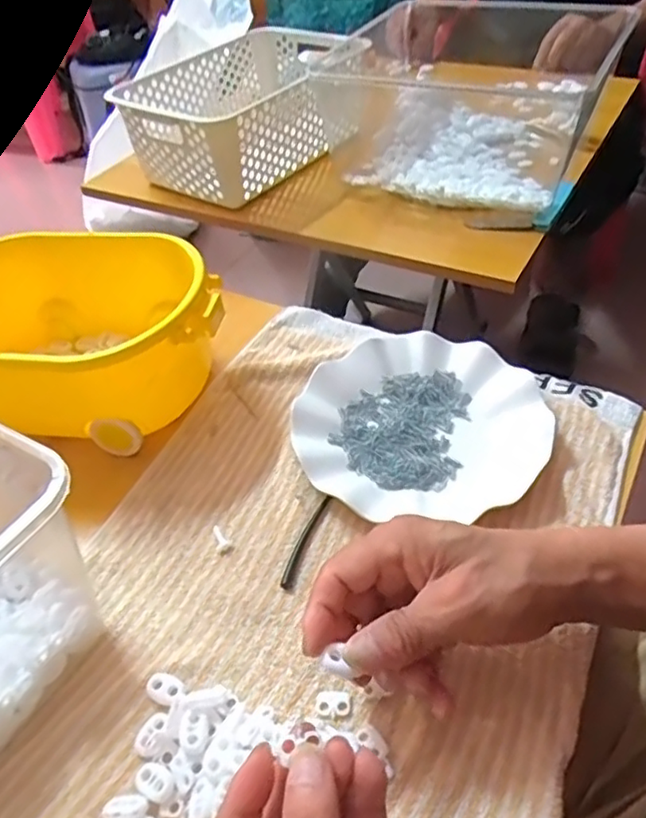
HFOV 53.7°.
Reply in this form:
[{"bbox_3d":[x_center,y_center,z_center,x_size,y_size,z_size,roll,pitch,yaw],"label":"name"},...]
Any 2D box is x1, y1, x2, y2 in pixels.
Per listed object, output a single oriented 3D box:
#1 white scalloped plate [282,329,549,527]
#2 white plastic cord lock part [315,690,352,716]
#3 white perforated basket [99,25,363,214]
[{"bbox_3d":[0.071,0.007,0.484,0.180,0.026,0.165,-4,45,4],"label":"white scalloped plate"},{"bbox_3d":[0.006,0.161,0.350,0.020,0.004,0.013,1,45,8],"label":"white plastic cord lock part"},{"bbox_3d":[-0.090,-0.392,0.833,0.223,0.099,0.318,23,52,27],"label":"white perforated basket"}]

